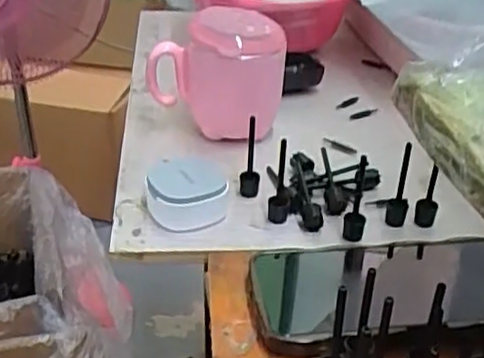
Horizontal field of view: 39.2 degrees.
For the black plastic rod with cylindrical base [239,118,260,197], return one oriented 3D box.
[{"bbox_3d":[0.006,-0.017,0.497,0.015,0.065,0.018,3,32,1],"label":"black plastic rod with cylindrical base"}]

